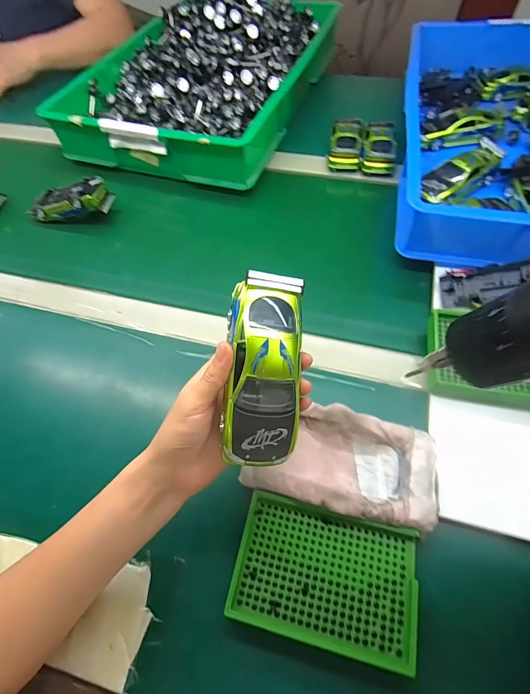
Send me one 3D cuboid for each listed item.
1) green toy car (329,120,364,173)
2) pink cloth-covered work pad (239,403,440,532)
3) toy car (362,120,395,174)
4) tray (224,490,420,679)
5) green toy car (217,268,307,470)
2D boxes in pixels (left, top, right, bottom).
[{"bbox_3d":[0.130,-0.331,0.571,0.052,0.041,0.112,6,60,7],"label":"green toy car"},{"bbox_3d":[0.069,0.100,0.311,0.153,0.025,0.084,13,61,11],"label":"pink cloth-covered work pad"},{"bbox_3d":[0.181,-0.316,0.561,0.051,0.045,0.108,10,60,9],"label":"toy car"},{"bbox_3d":[0.047,0.179,0.281,0.135,0.023,0.091,11,60,10],"label":"tray"},{"bbox_3d":[0.000,0.015,0.245,0.055,0.033,0.129,5,83,-15],"label":"green toy car"}]

